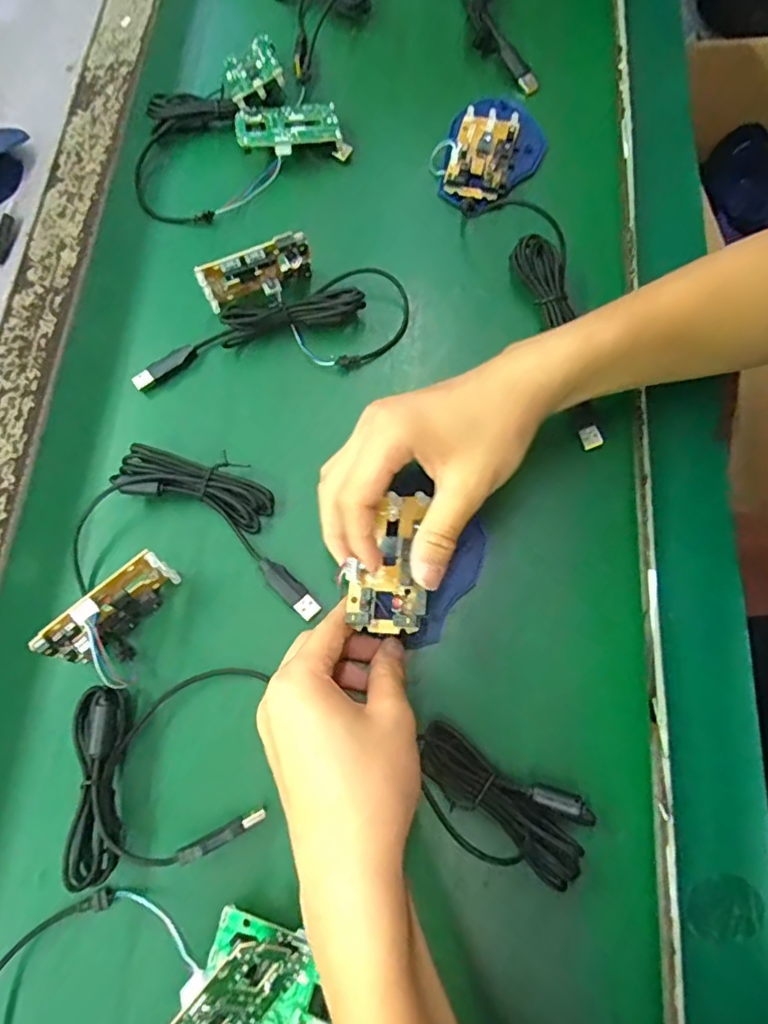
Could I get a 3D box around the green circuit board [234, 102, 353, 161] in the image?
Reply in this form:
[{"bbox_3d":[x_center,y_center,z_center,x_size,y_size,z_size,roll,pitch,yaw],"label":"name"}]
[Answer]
[{"bbox_3d":[-0.072,-0.298,0.439,0.082,0.022,0.048,-8,73,-1],"label":"green circuit board"}]

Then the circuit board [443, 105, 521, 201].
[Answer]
[{"bbox_3d":[0.075,-0.274,0.427,0.044,0.011,0.079,13,73,5],"label":"circuit board"}]

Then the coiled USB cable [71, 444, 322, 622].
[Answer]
[{"bbox_3d":[-0.117,0.009,0.353,0.157,0.018,0.093,5,73,3],"label":"coiled USB cable"}]

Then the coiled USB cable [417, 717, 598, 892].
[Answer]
[{"bbox_3d":[0.059,0.157,0.303,0.093,0.035,0.047,26,75,9],"label":"coiled USB cable"}]

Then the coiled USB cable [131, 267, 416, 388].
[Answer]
[{"bbox_3d":[-0.075,-0.117,0.386,0.193,0.023,0.067,-21,74,-5],"label":"coiled USB cable"}]

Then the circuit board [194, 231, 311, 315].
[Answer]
[{"bbox_3d":[-0.088,-0.165,0.388,0.076,0.045,0.017,-20,73,-5],"label":"circuit board"}]

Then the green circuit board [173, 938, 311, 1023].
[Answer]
[{"bbox_3d":[-0.073,0.231,0.261,0.083,0.008,0.048,-45,121,-6],"label":"green circuit board"}]

